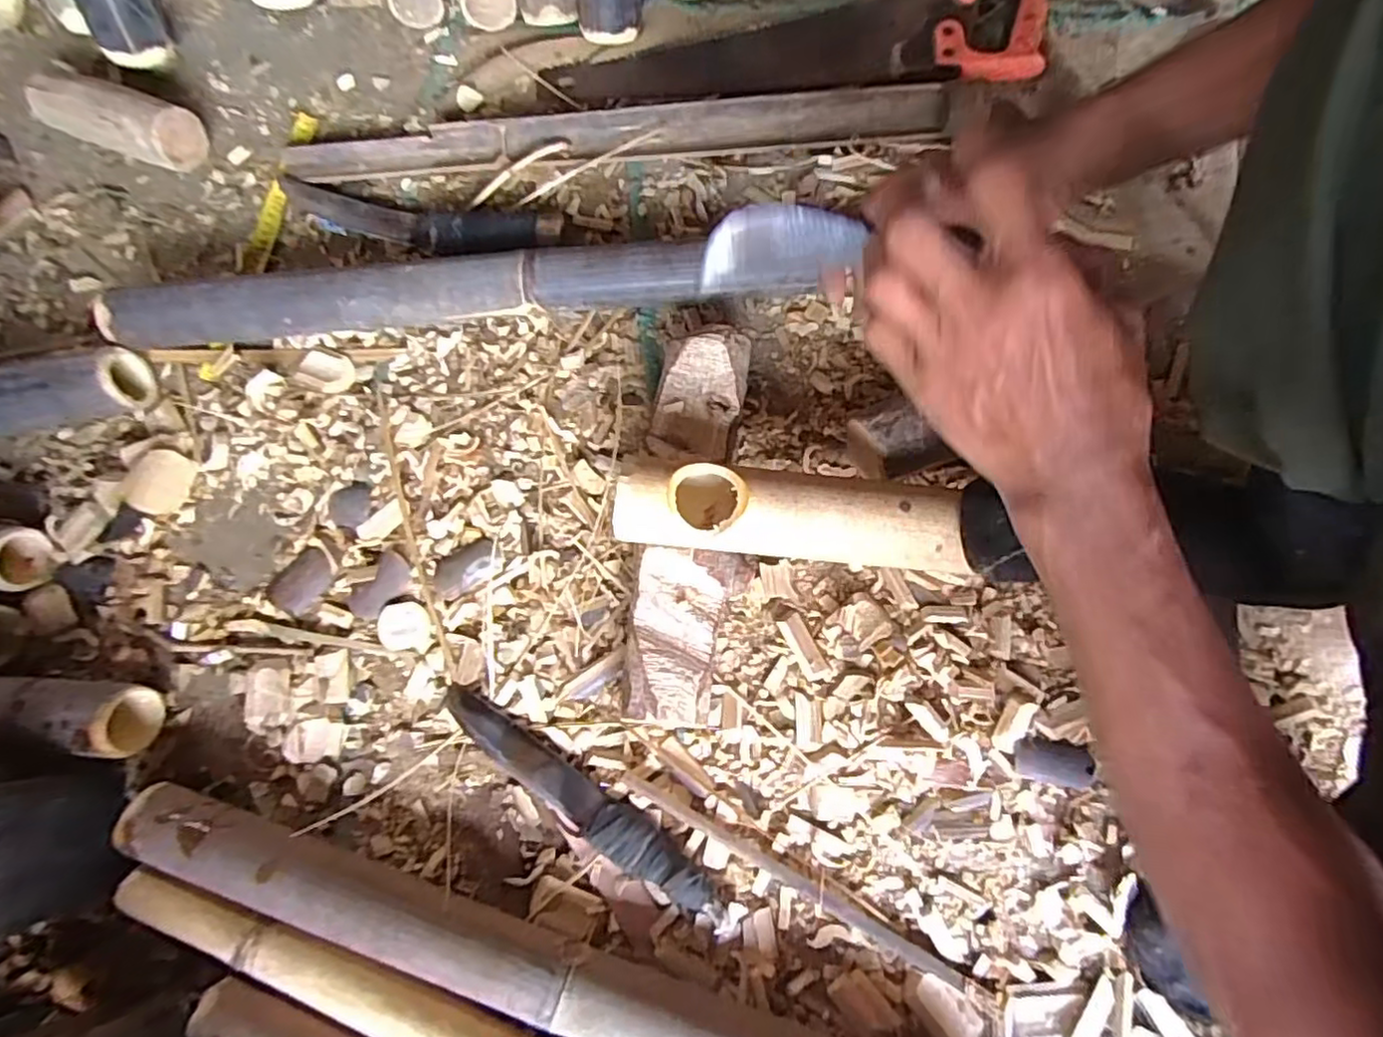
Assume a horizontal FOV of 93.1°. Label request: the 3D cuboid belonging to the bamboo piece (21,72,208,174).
[{"bbox_3d":[-0.566,-0.393,0.650,0.160,0.064,0.057,18,77,5],"label":"bamboo piece"}]

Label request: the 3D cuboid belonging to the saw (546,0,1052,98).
[{"bbox_3d":[0.109,-0.499,0.666,0.513,0.041,0.156,-1,76,1],"label":"saw"}]

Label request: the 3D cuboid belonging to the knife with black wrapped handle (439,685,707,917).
[{"bbox_3d":[-0.096,0.217,0.519,0.256,0.027,0.037,31,79,8],"label":"knife with black wrapped handle"}]

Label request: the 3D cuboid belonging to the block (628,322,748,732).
[{"bbox_3d":[-0.001,-0.001,0.545,0.094,0.062,0.324,3,76,2],"label":"block"}]

